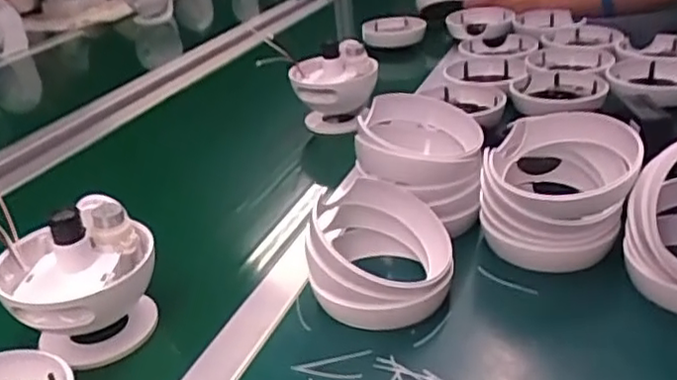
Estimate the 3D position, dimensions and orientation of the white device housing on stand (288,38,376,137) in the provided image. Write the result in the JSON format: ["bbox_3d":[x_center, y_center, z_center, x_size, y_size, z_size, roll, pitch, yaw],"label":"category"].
[{"bbox_3d":[-0.004,-0.134,0.880,0.111,0.109,0.077,-5,27,2],"label":"white device housing on stand"}]

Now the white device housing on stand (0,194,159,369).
[{"bbox_3d":[-0.201,0.071,0.517,0.109,0.110,0.099,-17,29,-20],"label":"white device housing on stand"}]

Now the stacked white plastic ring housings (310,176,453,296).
[{"bbox_3d":[0.037,0.046,0.530,0.103,0.083,0.119,0,28,12],"label":"stacked white plastic ring housings"}]

